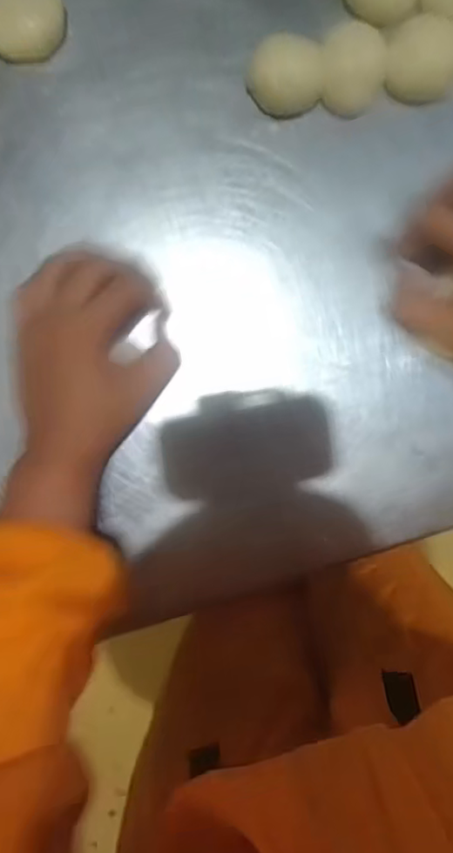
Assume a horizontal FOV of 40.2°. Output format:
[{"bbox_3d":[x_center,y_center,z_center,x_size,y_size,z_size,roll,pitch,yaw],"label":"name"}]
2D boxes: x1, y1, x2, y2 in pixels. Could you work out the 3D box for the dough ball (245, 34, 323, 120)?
[{"bbox_3d":[0.037,-0.221,0.391,0.045,0.028,0.044,-2,92,-1],"label":"dough ball"}]

